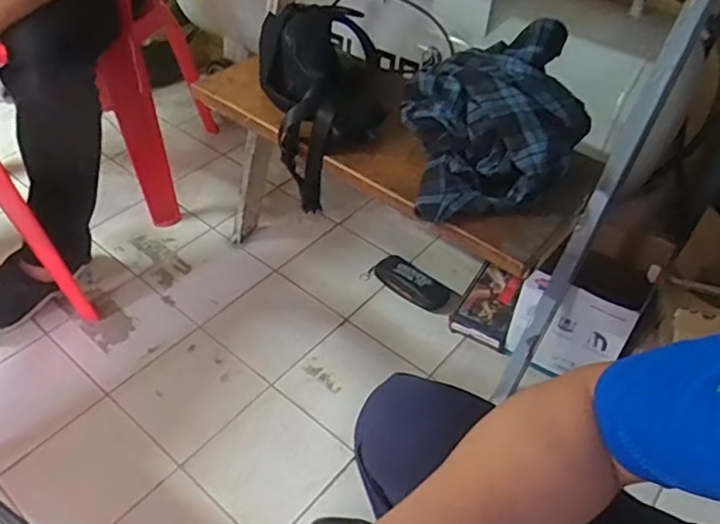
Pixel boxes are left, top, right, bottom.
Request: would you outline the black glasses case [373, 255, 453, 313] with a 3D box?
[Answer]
[{"bbox_3d":[0.108,0.041,1.238,0.172,0.034,0.083,34,53,29],"label":"black glasses case"}]

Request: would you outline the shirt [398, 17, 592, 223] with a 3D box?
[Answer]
[{"bbox_3d":[0.188,-0.191,0.803,0.249,0.142,0.204,-7,45,-8],"label":"shirt"}]

